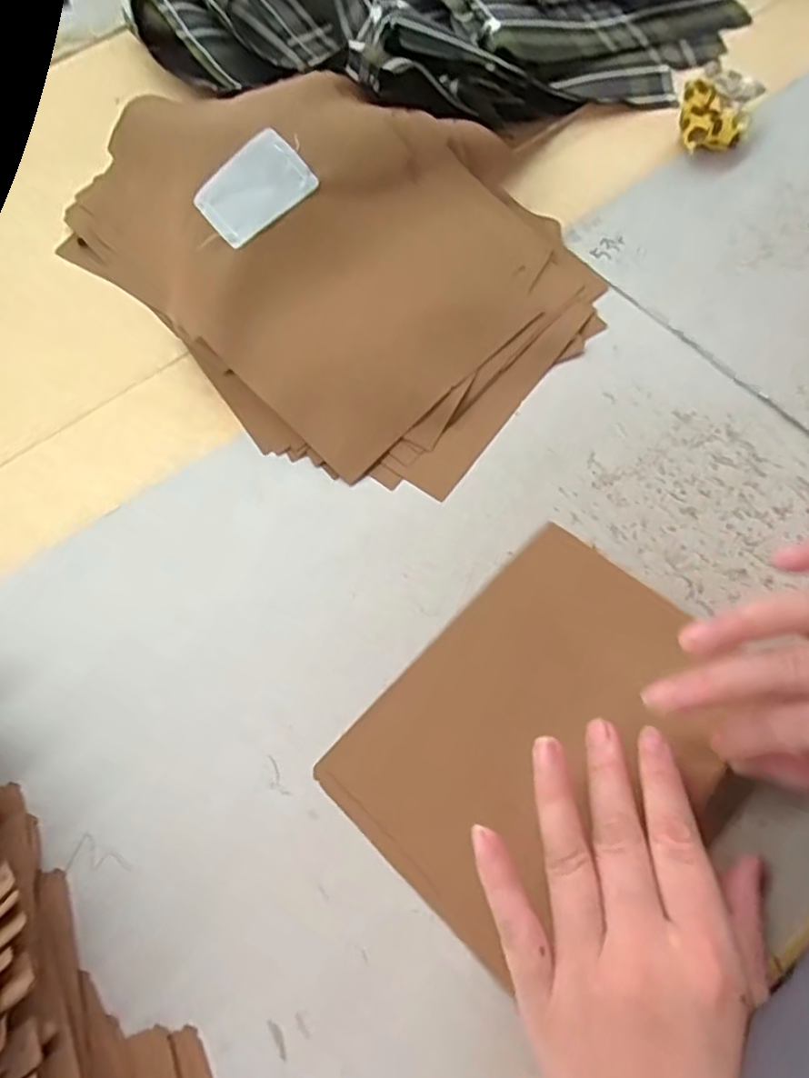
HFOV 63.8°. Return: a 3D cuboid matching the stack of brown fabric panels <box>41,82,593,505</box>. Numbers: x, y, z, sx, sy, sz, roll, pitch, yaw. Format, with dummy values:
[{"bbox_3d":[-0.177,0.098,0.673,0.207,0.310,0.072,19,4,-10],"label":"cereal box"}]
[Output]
[{"bbox_3d":[-0.054,-0.201,0.417,0.339,0.072,0.234,39,73,18],"label":"stack of brown fabric panels"}]

